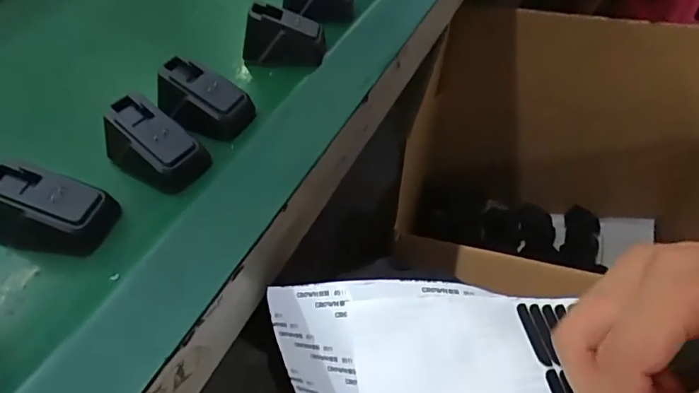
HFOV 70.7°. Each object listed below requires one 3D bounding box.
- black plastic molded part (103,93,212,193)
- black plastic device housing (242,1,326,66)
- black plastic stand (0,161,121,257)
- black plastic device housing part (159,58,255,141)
[{"bbox_3d":[-0.133,-0.036,0.334,0.060,0.040,0.038,21,53,22],"label":"black plastic molded part"},{"bbox_3d":[-0.057,-0.140,0.429,0.067,0.043,0.032,3,48,7],"label":"black plastic device housing"},{"bbox_3d":[-0.183,0.007,0.297,0.064,0.044,0.036,0,48,5],"label":"black plastic stand"},{"bbox_3d":[-0.108,-0.072,0.364,0.064,0.039,0.036,13,50,16],"label":"black plastic device housing part"}]

